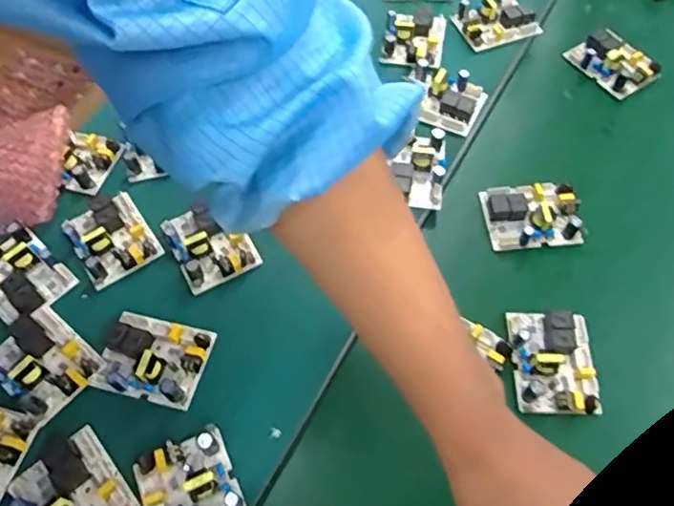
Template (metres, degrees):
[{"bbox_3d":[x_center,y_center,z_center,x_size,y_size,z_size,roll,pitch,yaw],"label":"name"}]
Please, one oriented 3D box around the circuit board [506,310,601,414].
[{"bbox_3d":[0.165,0.081,0.444,0.061,0.025,0.079,3,59,2],"label":"circuit board"}]

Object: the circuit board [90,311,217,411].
[{"bbox_3d":[-0.139,0.077,0.433,0.077,0.022,0.059,13,60,7],"label":"circuit board"}]

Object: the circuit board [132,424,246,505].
[{"bbox_3d":[-0.096,0.164,0.383,0.061,0.023,0.079,-22,62,-13],"label":"circuit board"}]

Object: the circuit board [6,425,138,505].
[{"bbox_3d":[-0.177,0.162,0.384,0.060,0.023,0.080,-36,66,-19],"label":"circuit board"}]

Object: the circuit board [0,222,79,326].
[{"bbox_3d":[-0.268,0.014,0.478,0.087,0.017,0.061,37,66,20],"label":"circuit board"}]

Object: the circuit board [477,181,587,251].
[{"bbox_3d":[0.173,-0.033,0.518,0.077,0.033,0.060,-6,59,-3],"label":"circuit board"}]

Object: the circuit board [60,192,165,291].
[{"bbox_3d":[-0.194,-0.017,0.493,0.060,0.021,0.078,-30,64,-17],"label":"circuit board"}]

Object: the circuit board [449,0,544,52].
[{"bbox_3d":[0.169,-0.252,0.628,0.077,0.021,0.067,-17,61,-10],"label":"circuit board"}]

